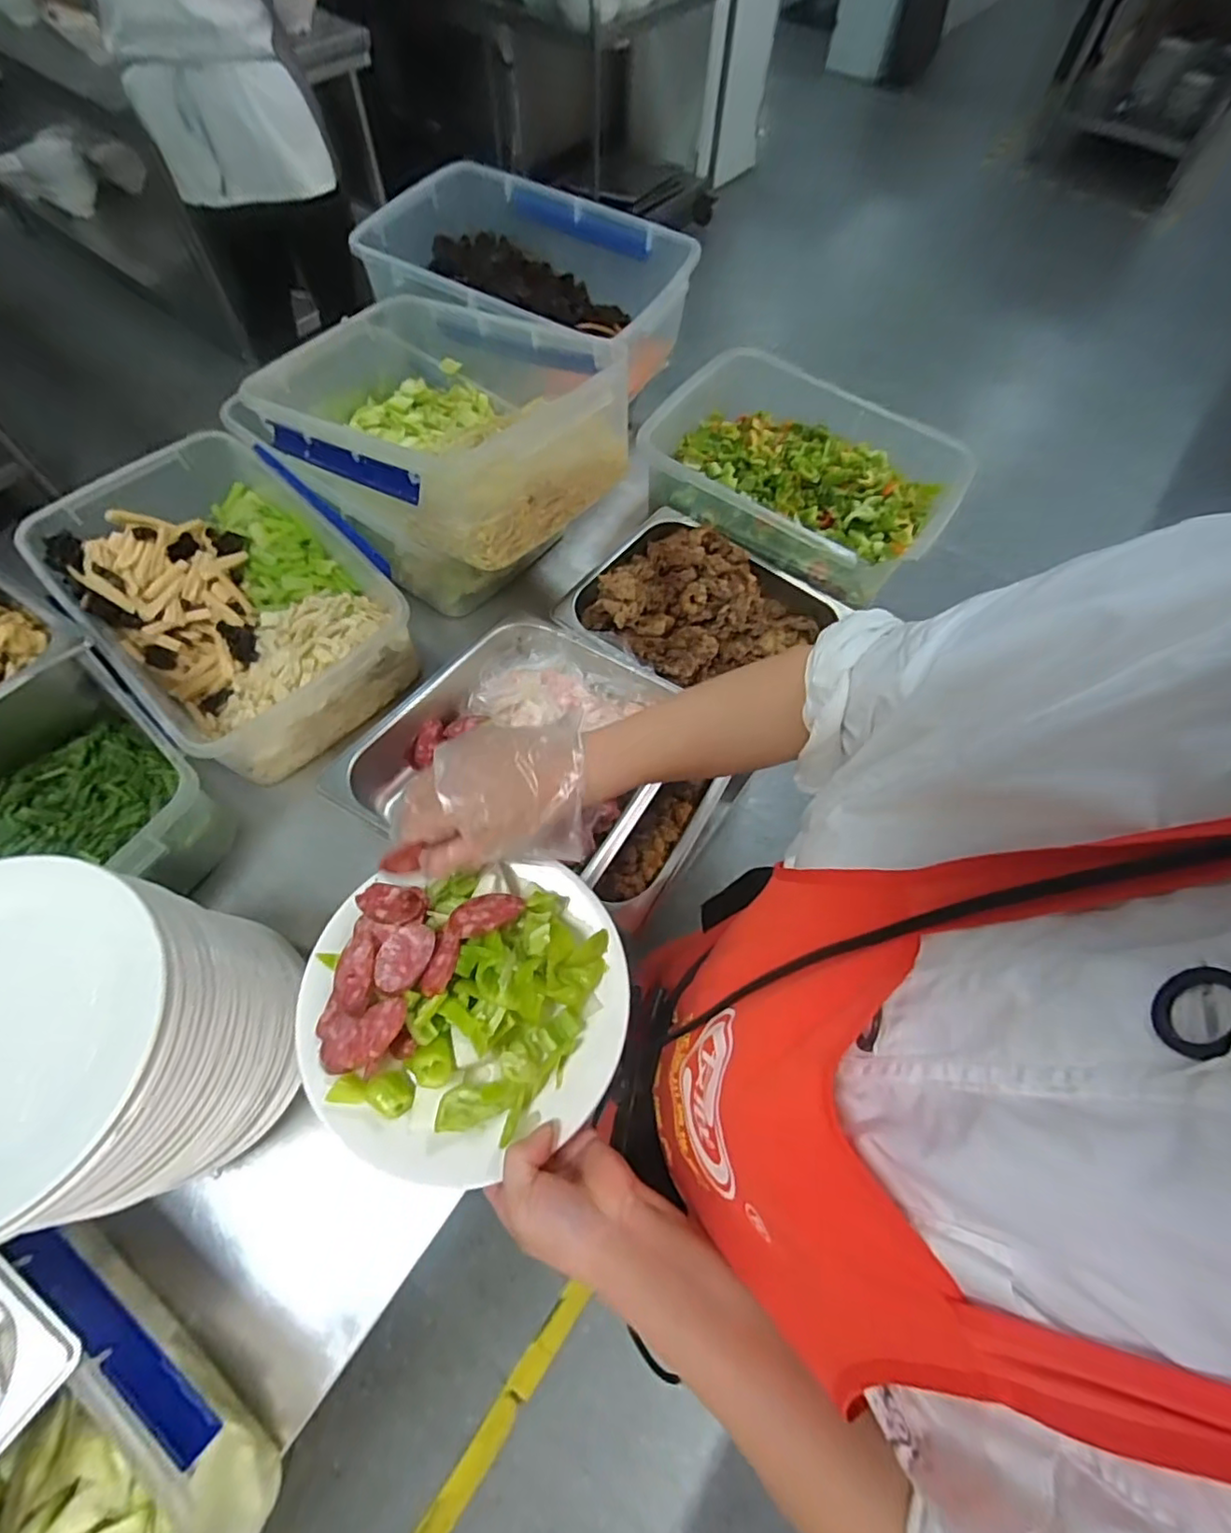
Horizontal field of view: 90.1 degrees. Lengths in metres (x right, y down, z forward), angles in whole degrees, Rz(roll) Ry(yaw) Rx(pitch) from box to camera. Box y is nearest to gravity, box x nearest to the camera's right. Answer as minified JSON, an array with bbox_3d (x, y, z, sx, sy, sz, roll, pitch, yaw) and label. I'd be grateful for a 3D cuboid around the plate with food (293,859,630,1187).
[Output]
[{"bbox_3d":[-0.106,0.166,0.432,0.226,0.049,0.206,0,65,-1],"label":"plate with food"}]

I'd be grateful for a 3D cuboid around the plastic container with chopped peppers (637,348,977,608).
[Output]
[{"bbox_3d":[0.267,-0.443,0.936,0.456,0.129,0.258,34,69,14],"label":"plastic container with chopped peppers"}]

